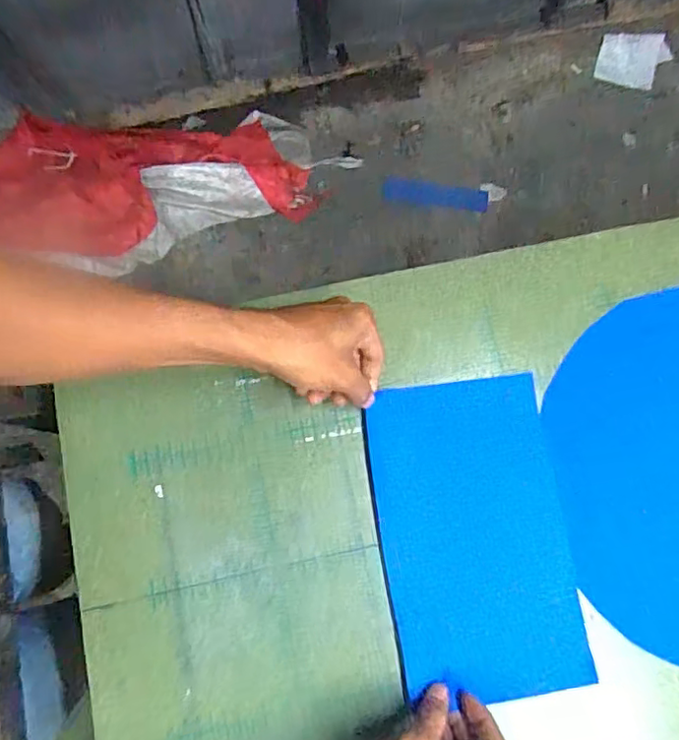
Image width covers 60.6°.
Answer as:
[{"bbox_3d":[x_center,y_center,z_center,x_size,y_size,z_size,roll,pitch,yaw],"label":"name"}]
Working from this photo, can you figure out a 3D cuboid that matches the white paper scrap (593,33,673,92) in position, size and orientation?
[{"bbox_3d":[0.770,-0.815,1.527,0.194,0.012,0.131,3,102,-11],"label":"white paper scrap"}]

